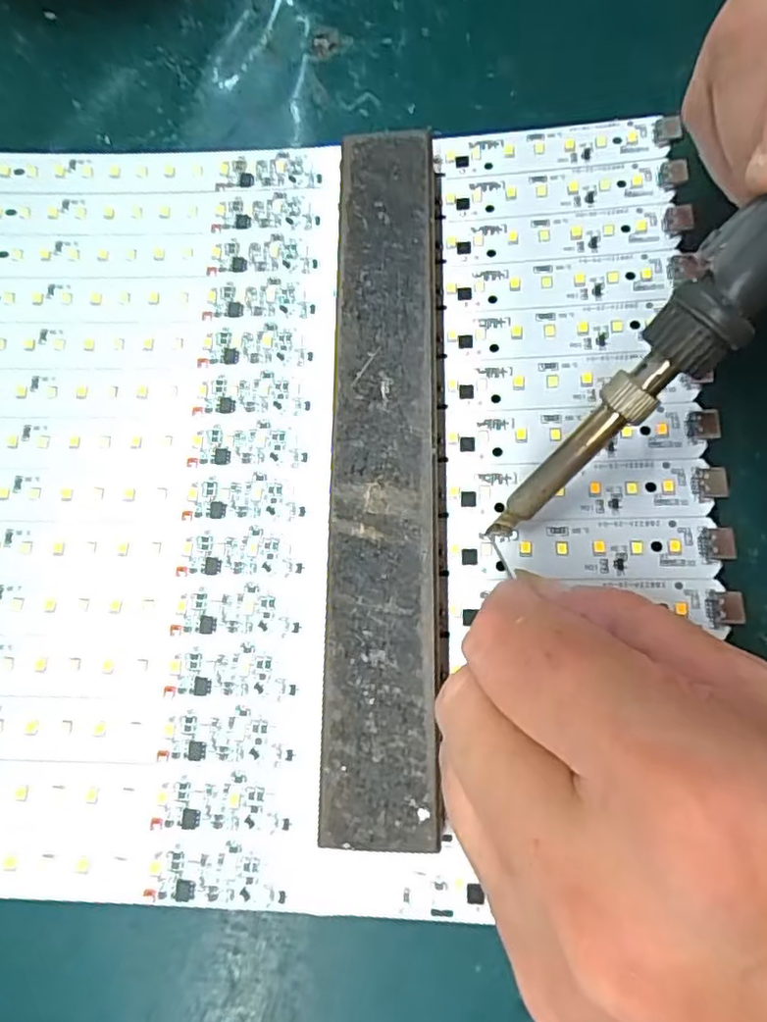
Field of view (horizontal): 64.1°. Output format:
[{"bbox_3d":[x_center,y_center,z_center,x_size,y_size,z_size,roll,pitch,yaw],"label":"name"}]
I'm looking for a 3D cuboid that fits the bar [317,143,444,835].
[{"bbox_3d":[0.000,-0.017,0.179,0.029,0.020,0.202,0,75,1],"label":"bar"}]

